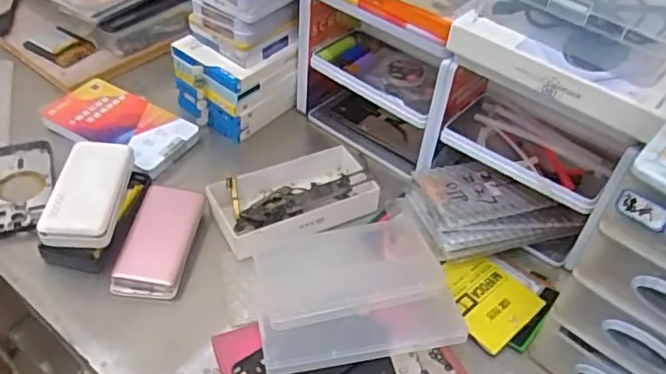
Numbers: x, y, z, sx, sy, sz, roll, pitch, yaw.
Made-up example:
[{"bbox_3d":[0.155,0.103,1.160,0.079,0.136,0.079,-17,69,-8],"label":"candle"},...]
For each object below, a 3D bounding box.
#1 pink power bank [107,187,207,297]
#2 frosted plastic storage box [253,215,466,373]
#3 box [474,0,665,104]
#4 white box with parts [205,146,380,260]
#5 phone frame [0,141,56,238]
[{"bbox_3d":[-0.189,0.058,0.645,0.068,0.025,0.129,8,44,3],"label":"pink power bank"},{"bbox_3d":[0.015,0.103,0.593,0.185,0.054,0.162,-8,48,-11],"label":"frosted plastic storage box"},{"bbox_3d":[0.228,-0.159,0.554,0.184,0.057,0.108,30,49,23],"label":"box"},{"bbox_3d":[-0.044,0.017,0.692,0.180,0.034,0.116,-17,48,-22],"label":"white box with parts"},{"bbox_3d":[-0.370,-0.001,0.698,0.072,0.012,0.142,-12,47,-18],"label":"phone frame"}]

